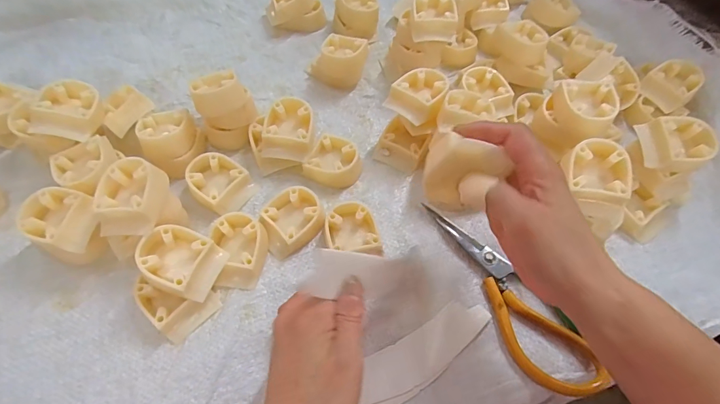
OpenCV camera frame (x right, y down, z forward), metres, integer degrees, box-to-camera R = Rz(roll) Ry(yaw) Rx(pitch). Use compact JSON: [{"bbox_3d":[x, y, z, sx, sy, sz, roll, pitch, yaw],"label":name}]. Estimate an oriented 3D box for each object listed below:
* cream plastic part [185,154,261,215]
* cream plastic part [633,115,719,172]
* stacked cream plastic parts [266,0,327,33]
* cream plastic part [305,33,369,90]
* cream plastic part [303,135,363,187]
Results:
[{"bbox_3d":[-0.132,-0.019,0.372,0.058,0.019,0.047,38,65,18],"label":"cream plastic part"},{"bbox_3d":[0.286,-0.054,0.359,0.051,0.026,0.045,-1,60,-3],"label":"cream plastic part"},{"bbox_3d":[-0.080,-0.245,0.497,0.070,0.038,0.051,-7,60,-6],"label":"stacked cream plastic parts"},{"bbox_3d":[-0.025,-0.161,0.451,0.060,0.039,0.046,16,60,7],"label":"cream plastic part"},{"bbox_3d":[-0.024,-0.040,0.392,0.050,0.020,0.048,19,61,9],"label":"cream plastic part"}]

